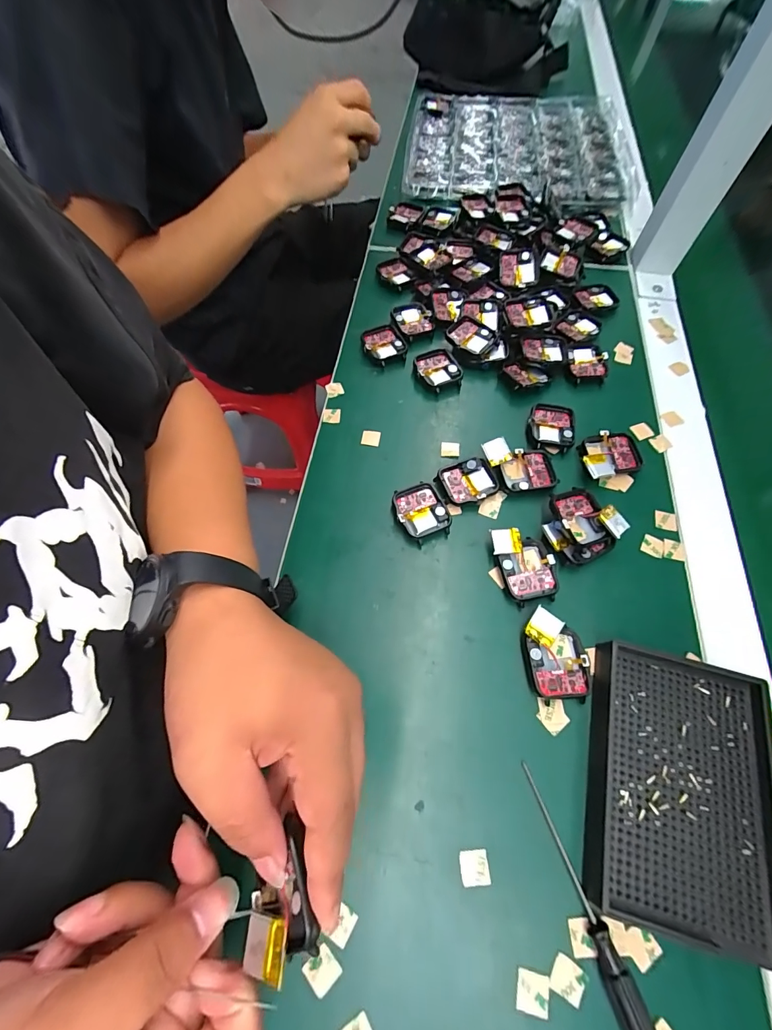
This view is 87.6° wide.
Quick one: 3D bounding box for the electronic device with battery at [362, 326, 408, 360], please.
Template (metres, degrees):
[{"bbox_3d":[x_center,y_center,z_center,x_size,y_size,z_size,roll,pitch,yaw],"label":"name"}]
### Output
[{"bbox_3d":[-0.002,-0.169,0.395,0.038,0.008,0.036,-22,65,-9],"label":"electronic device with battery"}]

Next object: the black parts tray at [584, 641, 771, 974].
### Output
[{"bbox_3d":[0.170,0.154,0.229,0.096,0.018,0.134,14,65,9],"label":"black parts tray"}]

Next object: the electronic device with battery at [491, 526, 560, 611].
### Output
[{"bbox_3d":[0.101,0.036,0.292,0.038,0.016,0.053,-12,64,-4],"label":"electronic device with battery"}]

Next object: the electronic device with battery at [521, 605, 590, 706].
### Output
[{"bbox_3d":[0.111,0.091,0.264,0.038,0.017,0.055,-9,64,-2],"label":"electronic device with battery"}]

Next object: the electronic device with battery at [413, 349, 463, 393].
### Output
[{"bbox_3d":[0.049,-0.137,0.381,0.036,0.011,0.042,-26,66,-10],"label":"electronic device with battery"}]

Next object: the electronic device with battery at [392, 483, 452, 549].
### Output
[{"bbox_3d":[0.028,-0.002,0.316,0.037,0.012,0.045,-21,65,-8],"label":"electronic device with battery"}]

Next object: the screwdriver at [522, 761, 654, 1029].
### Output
[{"bbox_3d":[0.104,0.205,0.210,0.013,0.012,0.130,-18,65,-7],"label":"screwdriver"}]

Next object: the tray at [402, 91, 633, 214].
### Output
[{"bbox_3d":[0.169,-0.489,0.537,0.272,0.021,0.255,4,64,4],"label":"tray"}]

